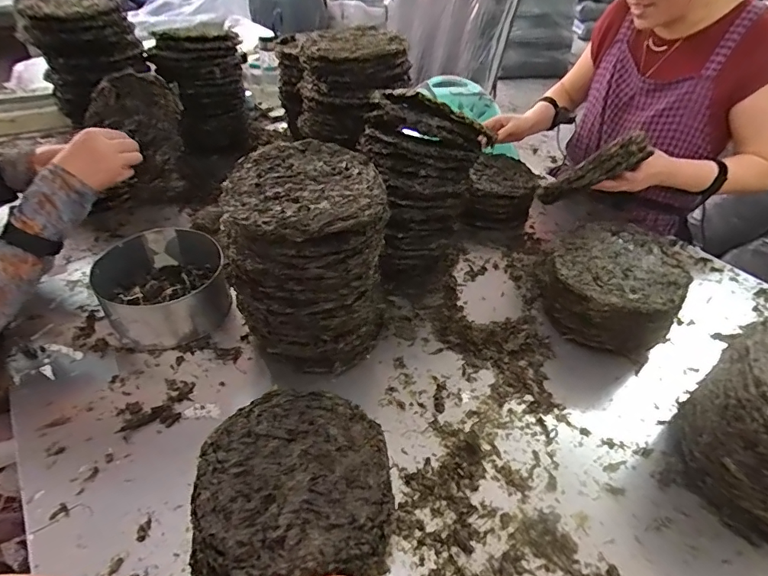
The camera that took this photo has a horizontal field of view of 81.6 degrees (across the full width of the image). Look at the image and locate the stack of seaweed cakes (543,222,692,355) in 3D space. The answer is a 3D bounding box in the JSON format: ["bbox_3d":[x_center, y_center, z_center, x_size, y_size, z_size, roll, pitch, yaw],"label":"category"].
[{"bbox_3d":[0.364,0.002,0.727,0.191,0.116,0.208,22,45,20],"label":"stack of seaweed cakes"}]

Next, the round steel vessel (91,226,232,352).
[{"bbox_3d":[-0.337,-0.004,0.695,0.175,0.086,0.180,2,41,-2],"label":"round steel vessel"}]

